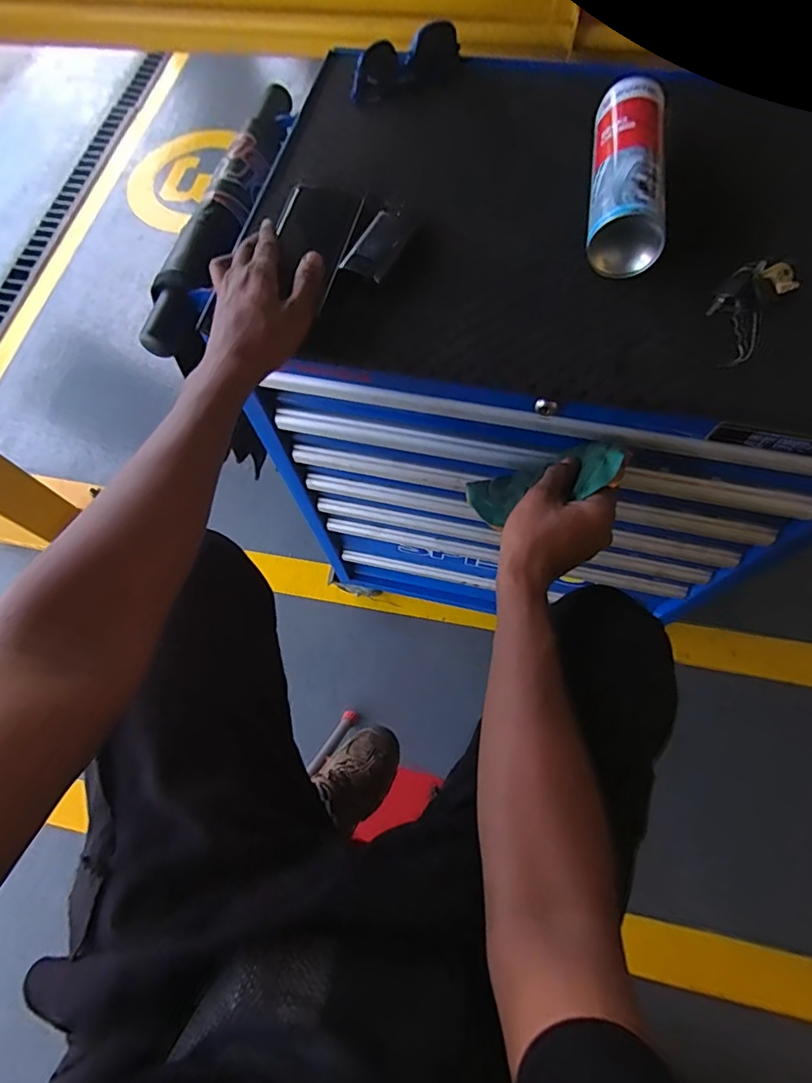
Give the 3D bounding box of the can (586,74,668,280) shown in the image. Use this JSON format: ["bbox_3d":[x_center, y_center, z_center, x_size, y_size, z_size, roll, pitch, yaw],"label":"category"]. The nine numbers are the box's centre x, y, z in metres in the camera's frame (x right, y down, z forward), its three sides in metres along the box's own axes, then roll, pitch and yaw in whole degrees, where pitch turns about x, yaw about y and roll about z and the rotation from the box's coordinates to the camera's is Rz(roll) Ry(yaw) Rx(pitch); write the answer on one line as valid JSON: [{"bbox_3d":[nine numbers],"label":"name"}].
[{"bbox_3d":[0.214,-0.357,0.508,0.065,0.060,0.210,7,68,8],"label":"can"}]

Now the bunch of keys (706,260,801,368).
[{"bbox_3d":[0.311,-0.214,0.478,0.053,0.021,0.124,35,74,17],"label":"bunch of keys"}]

